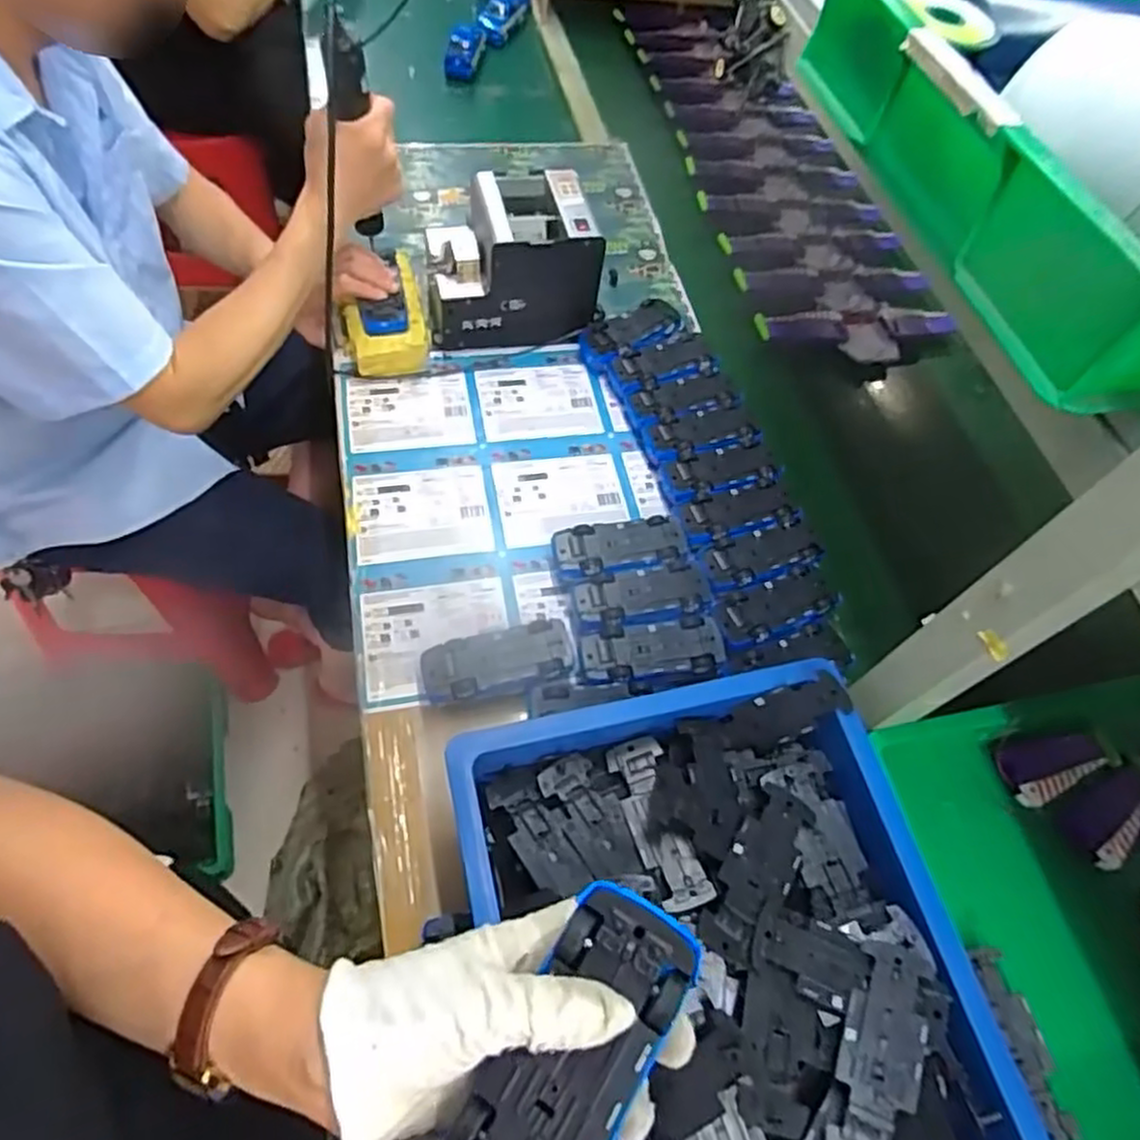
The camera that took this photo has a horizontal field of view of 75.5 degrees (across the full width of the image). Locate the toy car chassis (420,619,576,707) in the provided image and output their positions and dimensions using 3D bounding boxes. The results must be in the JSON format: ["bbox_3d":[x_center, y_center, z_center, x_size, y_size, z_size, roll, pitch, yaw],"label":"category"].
[{"bbox_3d":[-0.062,0.085,0.643,0.127,0.047,0.056,-11,62,-10],"label":"toy car chassis"}]

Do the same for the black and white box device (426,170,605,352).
[{"bbox_3d":[-0.069,-0.348,0.839,0.182,0.144,0.133,-9,62,-11],"label":"black and white box device"}]

